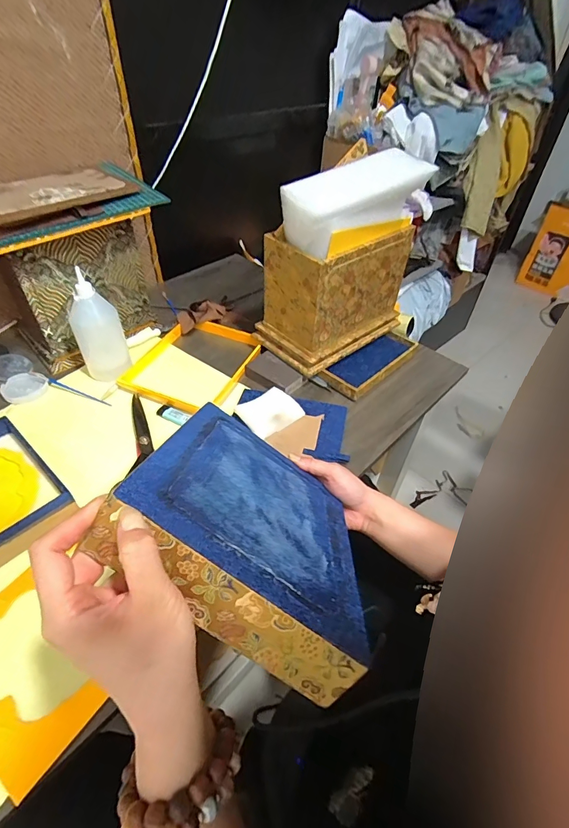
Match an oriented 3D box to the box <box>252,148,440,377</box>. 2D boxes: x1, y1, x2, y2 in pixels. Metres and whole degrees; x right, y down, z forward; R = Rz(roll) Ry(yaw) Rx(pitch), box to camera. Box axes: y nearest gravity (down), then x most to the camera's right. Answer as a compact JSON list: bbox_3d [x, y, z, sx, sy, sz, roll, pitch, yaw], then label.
[{"bbox_3d":[0.100,-0.253,0.714,0.243,0.325,0.177,-32,55,-30],"label":"box"}]

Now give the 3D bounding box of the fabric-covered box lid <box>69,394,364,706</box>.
[{"bbox_3d":[-0.029,0.093,0.373,0.201,0.042,0.240,37,15,-6],"label":"fabric-covered box lid"}]

